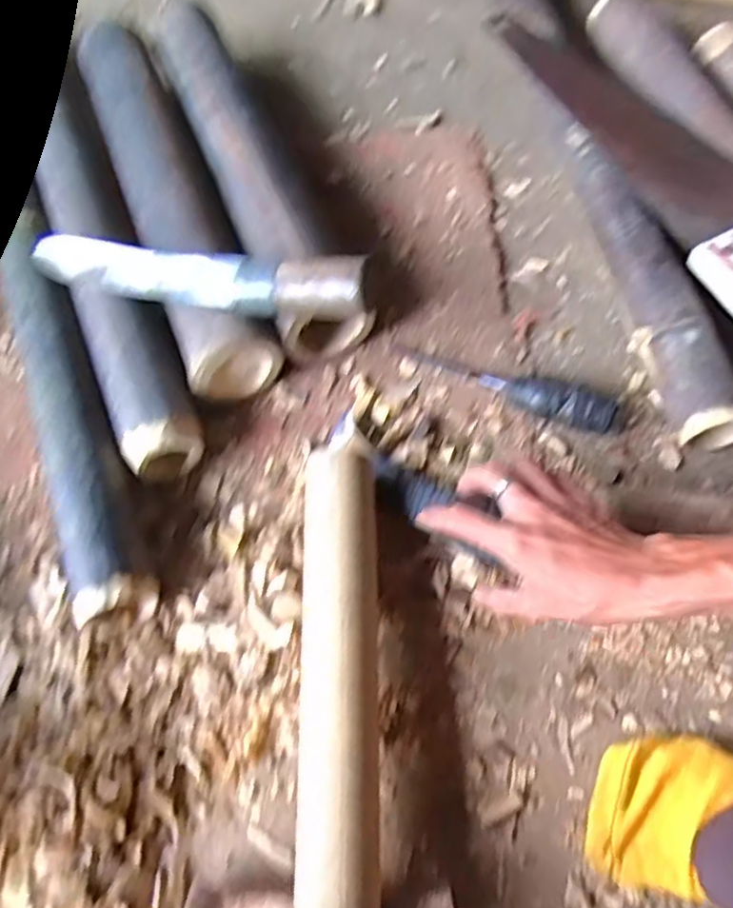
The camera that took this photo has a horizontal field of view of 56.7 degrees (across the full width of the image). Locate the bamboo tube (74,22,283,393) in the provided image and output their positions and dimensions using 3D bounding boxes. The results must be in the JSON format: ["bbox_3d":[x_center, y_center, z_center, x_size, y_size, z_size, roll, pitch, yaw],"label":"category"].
[{"bbox_3d":[-0.195,-0.258,0.659,0.083,0.064,0.462,-22,66,-7],"label":"bamboo tube"}]

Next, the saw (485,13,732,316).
[{"bbox_3d":[0.276,-0.284,0.615,0.109,0.028,0.495,-25,67,-11],"label":"saw"}]

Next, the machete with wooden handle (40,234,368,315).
[{"bbox_3d":[-0.146,-0.147,0.554,0.310,0.029,0.043,11,64,21],"label":"machete with wooden handle"}]

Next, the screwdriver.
[{"bbox_3d":[0.120,-0.063,0.584,0.200,0.036,0.034,20,68,12],"label":"screwdriver"}]

